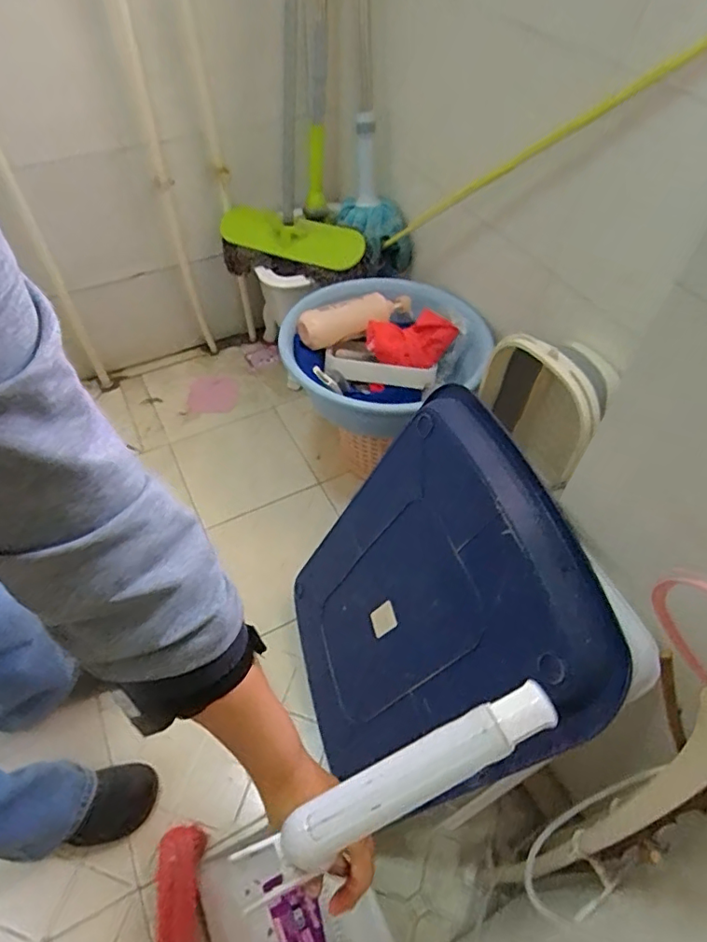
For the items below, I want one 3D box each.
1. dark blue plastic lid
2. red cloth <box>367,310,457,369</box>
[{"bbox_3d":[0.083,0.222,0.882,0.103,0.606,0.512,1,52,-33],"label":"dark blue plastic lid"},{"bbox_3d":[0.157,-0.323,1.353,0.148,0.075,0.231,36,45,25],"label":"red cloth"}]

